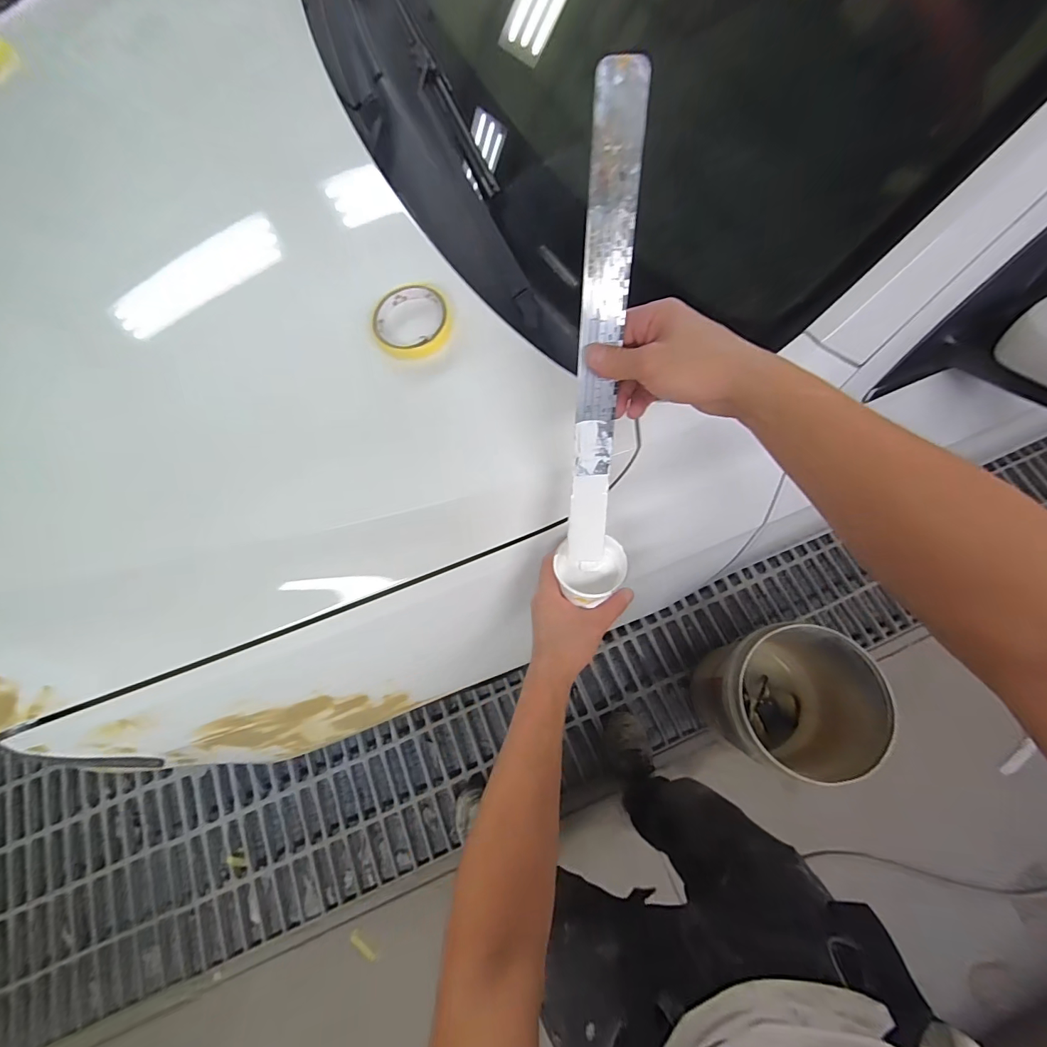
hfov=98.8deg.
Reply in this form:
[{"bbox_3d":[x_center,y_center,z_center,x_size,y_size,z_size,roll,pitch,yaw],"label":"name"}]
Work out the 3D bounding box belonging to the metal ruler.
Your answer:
[{"bbox_3d":[0.059,-0.124,0.344,0.034,0.008,0.342,2,115,5],"label":"metal ruler"}]

